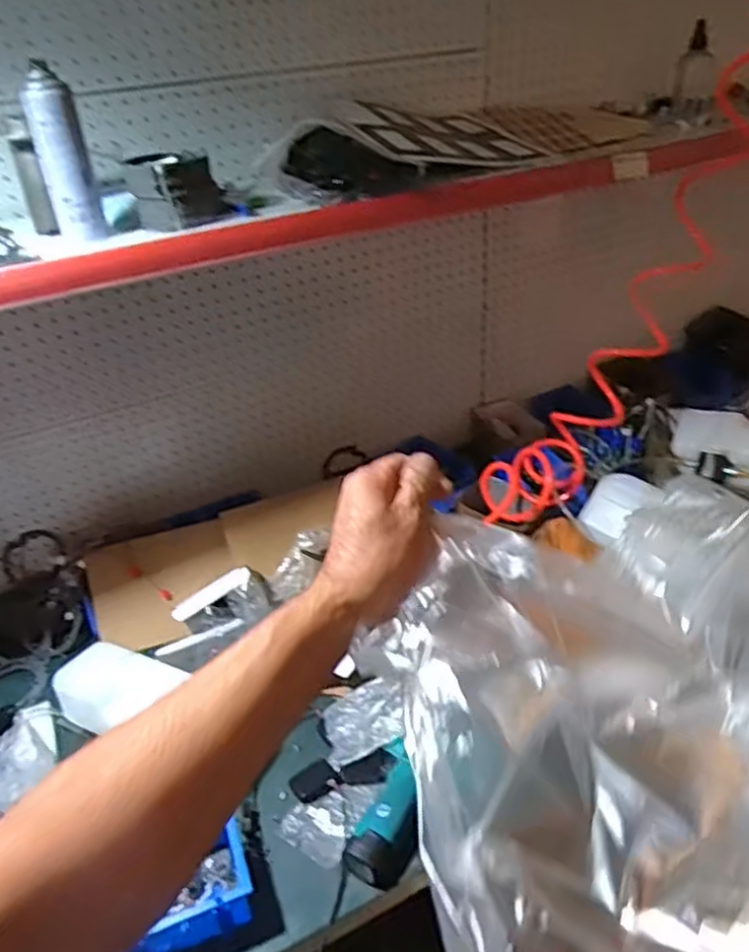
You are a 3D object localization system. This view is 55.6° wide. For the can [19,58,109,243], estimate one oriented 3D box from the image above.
[{"bbox_3d":[-0.356,-0.362,0.813,0.051,0.177,0.054,-18,36,-20],"label":"can"}]

